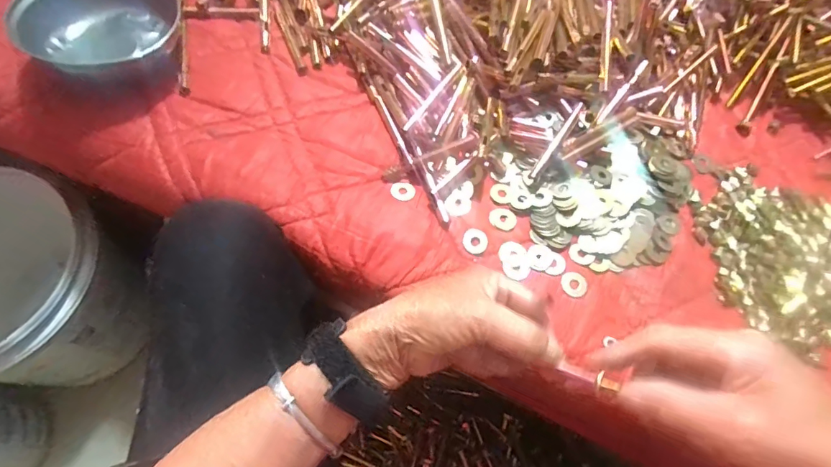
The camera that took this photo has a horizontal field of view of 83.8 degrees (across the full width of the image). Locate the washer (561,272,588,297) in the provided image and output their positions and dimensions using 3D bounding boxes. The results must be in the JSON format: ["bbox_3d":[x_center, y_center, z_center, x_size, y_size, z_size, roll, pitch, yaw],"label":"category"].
[{"bbox_3d":[0.136,0.044,0.397,0.023,0.004,0.022,1,66,-3],"label":"washer"}]

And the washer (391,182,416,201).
[{"bbox_3d":[-0.011,-0.039,0.419,0.021,0.004,0.020,1,66,-3],"label":"washer"}]

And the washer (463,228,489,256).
[{"bbox_3d":[0.052,0.007,0.402,0.022,0.004,0.023,1,66,-3],"label":"washer"}]

